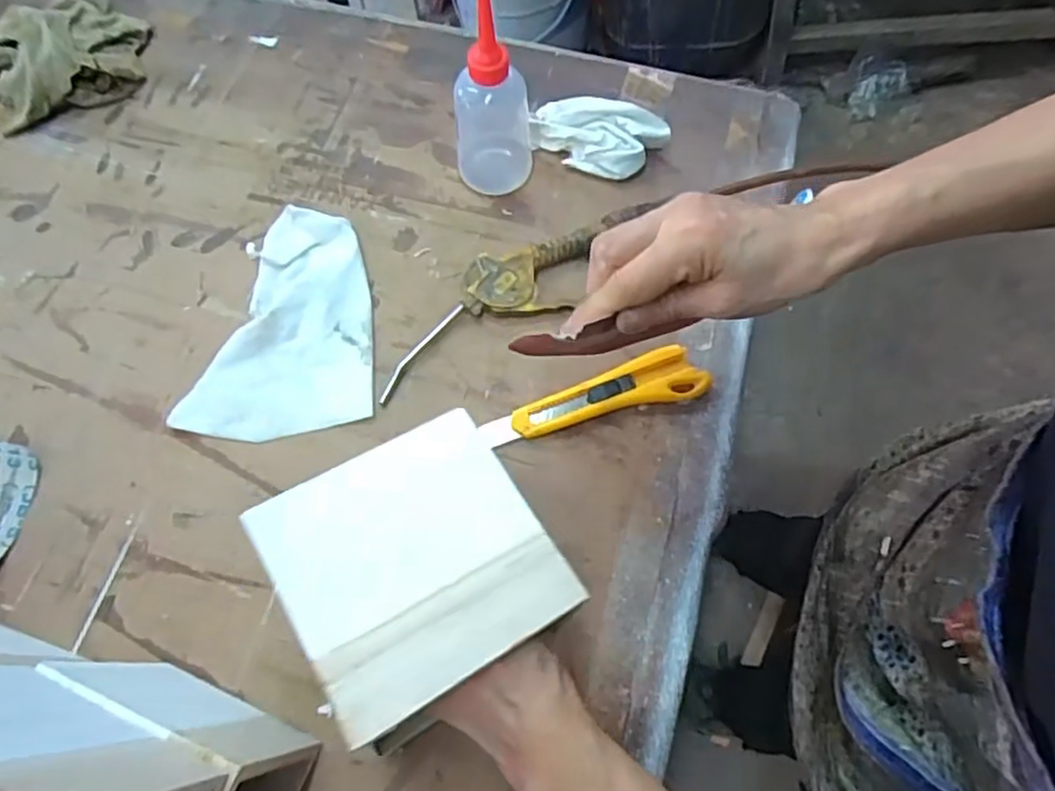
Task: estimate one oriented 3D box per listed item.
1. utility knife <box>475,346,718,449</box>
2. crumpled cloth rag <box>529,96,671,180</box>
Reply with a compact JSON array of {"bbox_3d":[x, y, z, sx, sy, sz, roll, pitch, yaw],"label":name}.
[{"bbox_3d":[0.048,0.000,0.505,0.165,0.015,0.039,-13,68,-4],"label":"utility knife"},{"bbox_3d":[0.058,-0.223,0.582,0.116,0.044,0.056,22,69,10],"label":"crumpled cloth rag"}]

